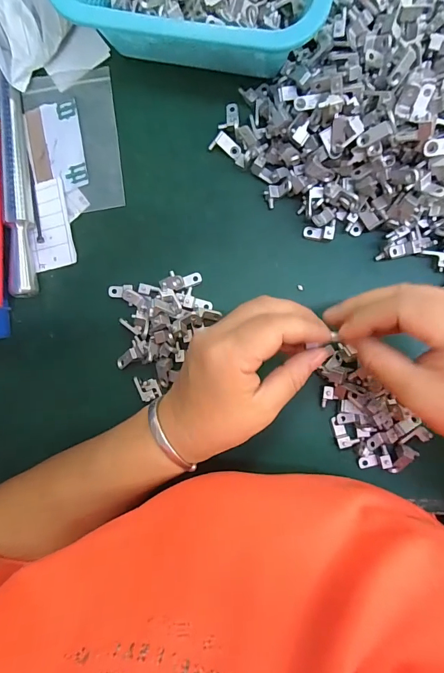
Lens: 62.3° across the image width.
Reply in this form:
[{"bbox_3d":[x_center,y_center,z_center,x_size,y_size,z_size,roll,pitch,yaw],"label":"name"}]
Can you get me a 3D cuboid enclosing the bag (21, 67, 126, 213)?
[{"bbox_3d":[-0.129,-0.168,0.316,0.079,0.006,0.119,-8,88,5],"label":"bag"}]

